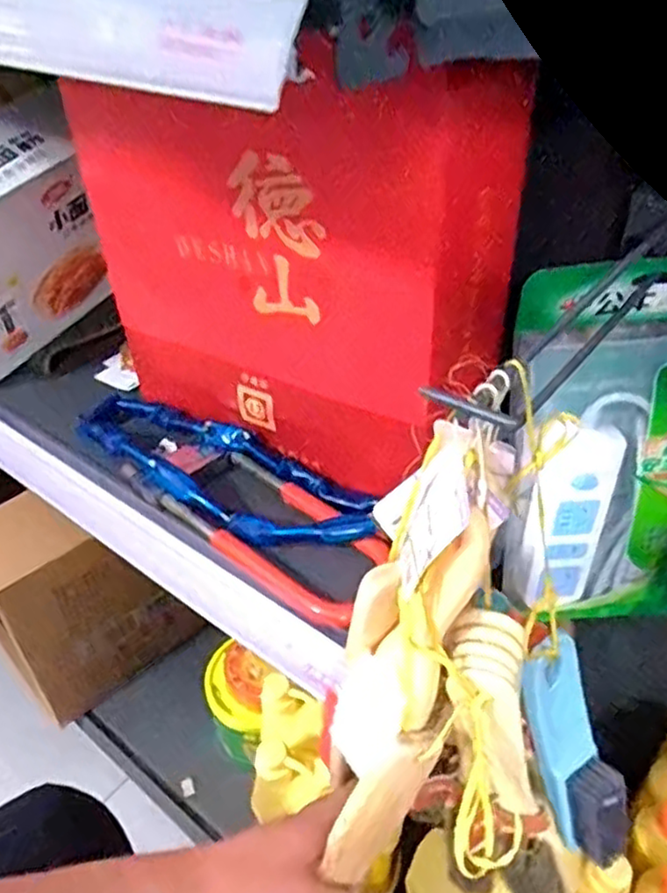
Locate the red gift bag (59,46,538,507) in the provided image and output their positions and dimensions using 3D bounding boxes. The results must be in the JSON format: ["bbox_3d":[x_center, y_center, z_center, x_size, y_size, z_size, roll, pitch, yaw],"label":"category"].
[{"bbox_3d":[-0.032,-0.135,0.547,0.311,0.264,0.136,23,46,27],"label":"red gift bag"}]

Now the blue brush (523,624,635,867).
[{"bbox_3d":[0.139,0.171,0.394,0.040,0.145,0.029,-24,14,-23],"label":"blue brush"}]

